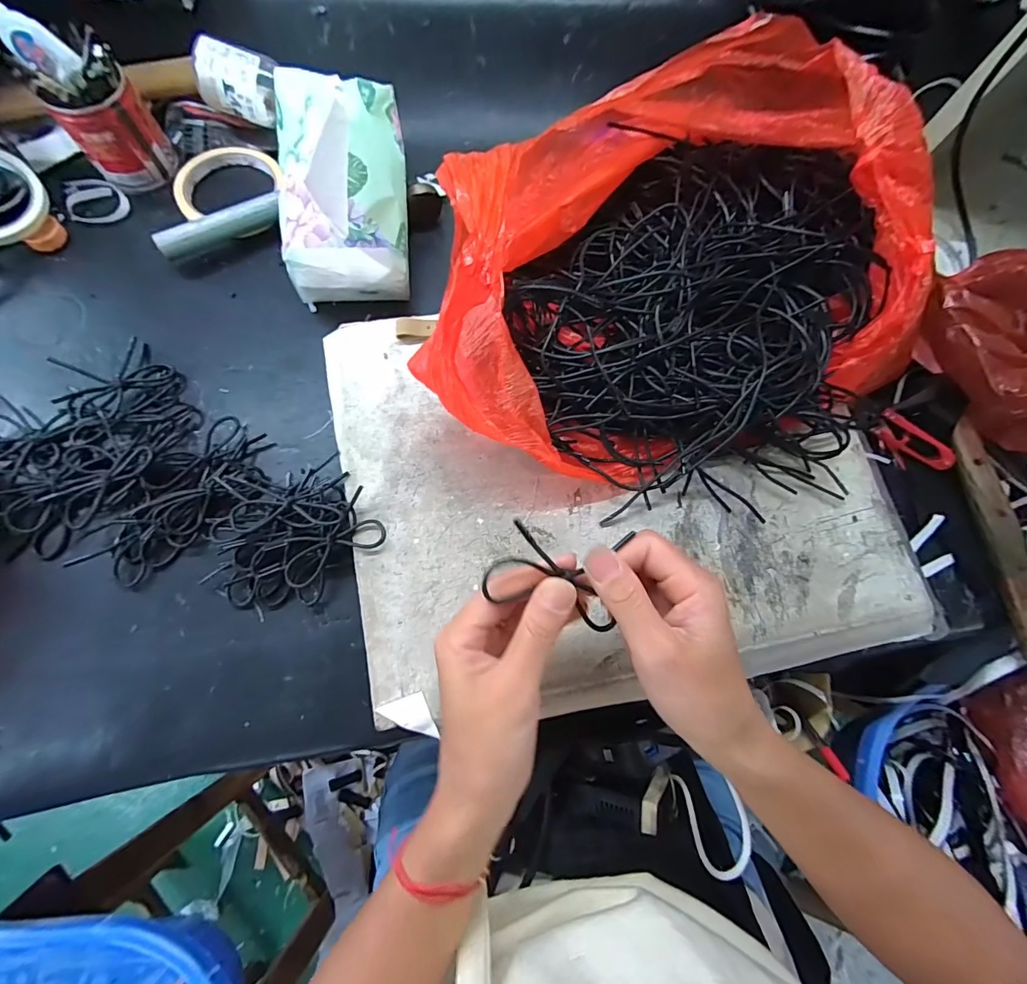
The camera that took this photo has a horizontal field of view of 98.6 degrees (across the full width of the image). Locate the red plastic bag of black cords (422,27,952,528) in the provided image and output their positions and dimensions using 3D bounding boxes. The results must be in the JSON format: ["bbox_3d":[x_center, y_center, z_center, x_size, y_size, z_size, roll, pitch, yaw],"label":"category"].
[{"bbox_3d":[0.124,-0.163,0.311,0.295,0.118,0.316,14,74,0],"label":"red plastic bag of black cords"}]

